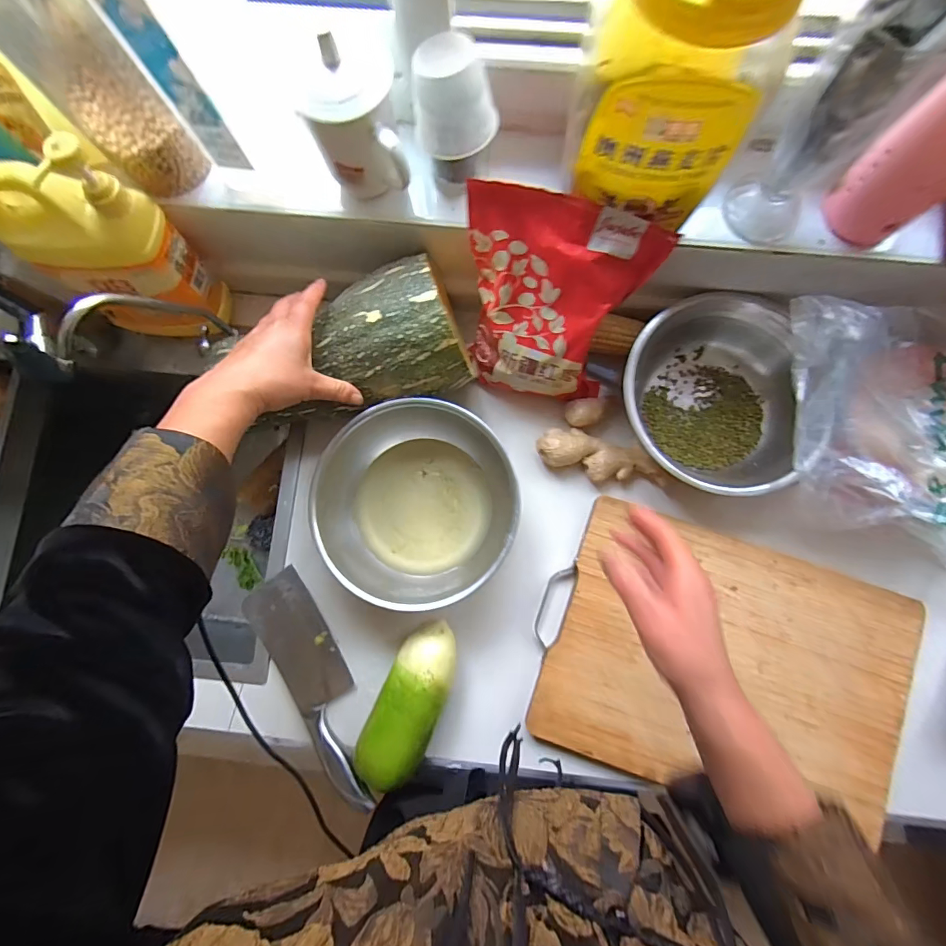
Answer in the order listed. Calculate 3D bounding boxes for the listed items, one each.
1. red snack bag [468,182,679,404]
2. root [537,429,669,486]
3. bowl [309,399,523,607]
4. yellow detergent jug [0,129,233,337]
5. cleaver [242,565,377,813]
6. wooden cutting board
[{"bbox_3d":[0.084,-0.174,0.484,0.180,0.218,0.047,13,43,9],"label":"red snack bag"},{"bbox_3d":[0.159,-0.016,0.550,0.158,0.030,0.050,16,83,3],"label":"root"},{"bbox_3d":[-0.062,0.034,0.521,0.214,0.088,0.212,0,82,1],"label":"bowl"},{"bbox_3d":[-0.381,-0.231,0.485,0.158,0.217,0.091,12,83,3],"label":"yellow detergent jug"},{"bbox_3d":[-0.181,0.246,0.526,0.075,0.020,0.271,-33,83,-3],"label":"cleaver"},{"bbox_3d":[0.293,0.219,0.516,0.408,0.026,0.277,18,83,3],"label":"wooden cutting board"}]

